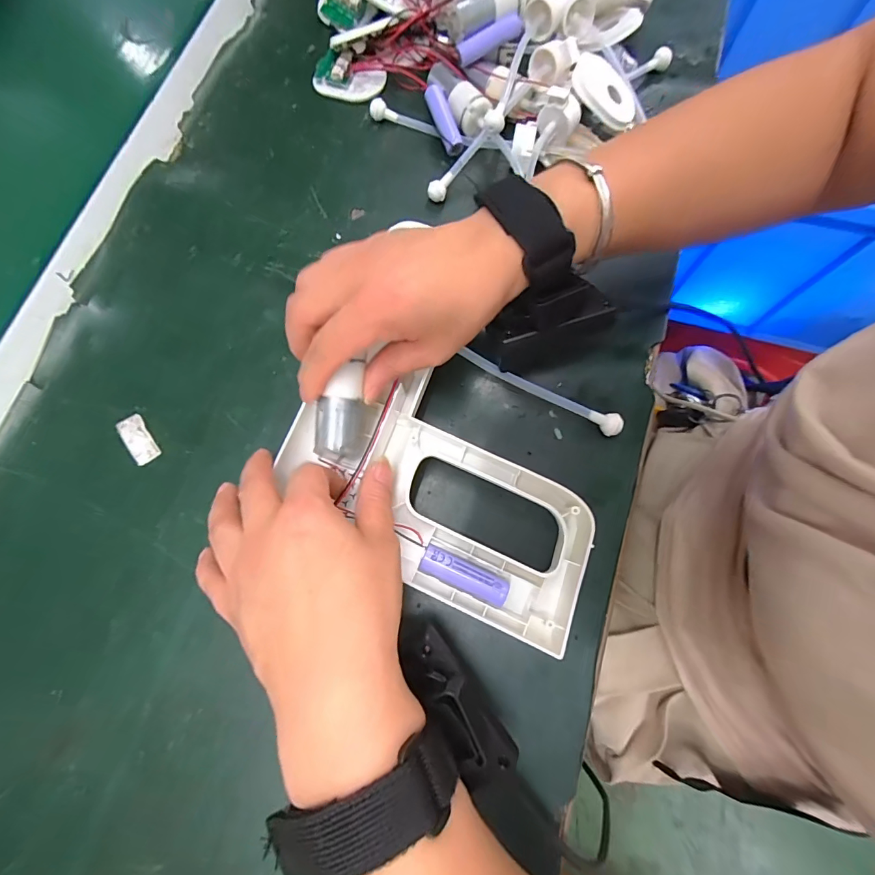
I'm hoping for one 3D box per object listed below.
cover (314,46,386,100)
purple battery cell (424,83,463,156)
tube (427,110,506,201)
[{"bbox_3d":[-0.073,-0.304,0.348,0.060,0.016,0.037,10,76,3],"label":"cover"},{"bbox_3d":[0.004,-0.248,0.326,0.013,0.011,0.051,-23,94,-5],"label":"purple battery cell"},{"bbox_3d":[0.020,-0.207,0.309,0.073,0.009,0.013,-44,78,15],"label":"tube"}]

